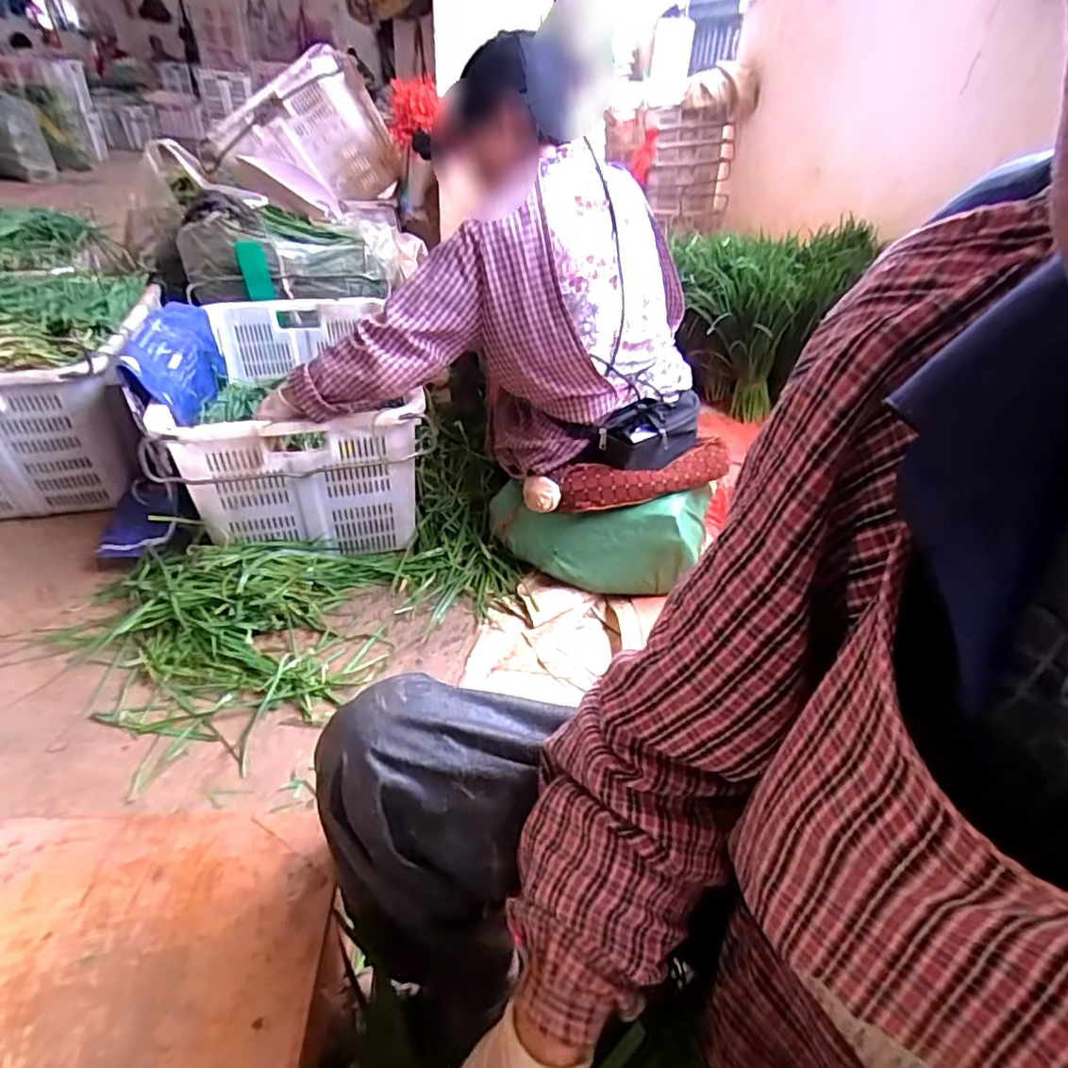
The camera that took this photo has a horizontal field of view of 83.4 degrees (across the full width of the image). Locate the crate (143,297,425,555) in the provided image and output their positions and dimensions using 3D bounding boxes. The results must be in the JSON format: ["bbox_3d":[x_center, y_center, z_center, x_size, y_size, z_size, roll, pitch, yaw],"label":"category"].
[{"bbox_3d":[-0.522,-0.257,1.307,0.461,0.308,0.665,-13,40,-21],"label":"crate"}]

